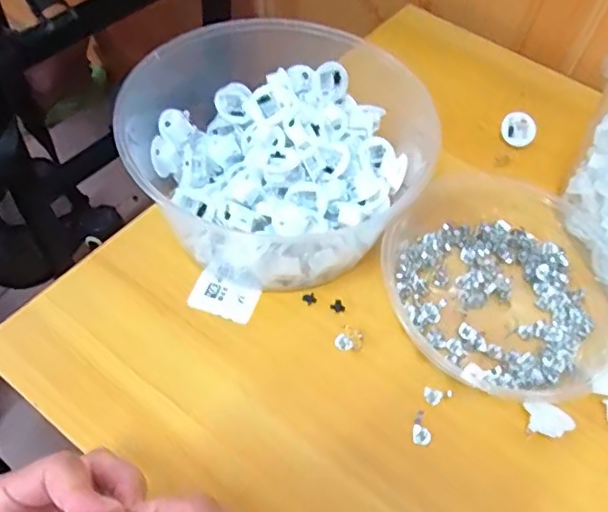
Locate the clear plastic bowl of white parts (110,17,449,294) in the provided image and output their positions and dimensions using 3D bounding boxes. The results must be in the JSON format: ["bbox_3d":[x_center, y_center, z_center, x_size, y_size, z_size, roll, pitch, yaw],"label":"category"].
[{"bbox_3d":[-0.014,-0.090,0.451,0.203,0.101,0.223,2,56,-3],"label":"clear plastic bowl of white parts"}]

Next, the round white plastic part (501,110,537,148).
[{"bbox_3d":[0.210,-0.124,0.544,0.034,0.004,0.035,0,88,-3],"label":"round white plastic part"}]

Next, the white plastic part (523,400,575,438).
[{"bbox_3d":[0.165,0.113,0.380,0.031,0.018,0.019,20,56,9],"label":"white plastic part"}]

